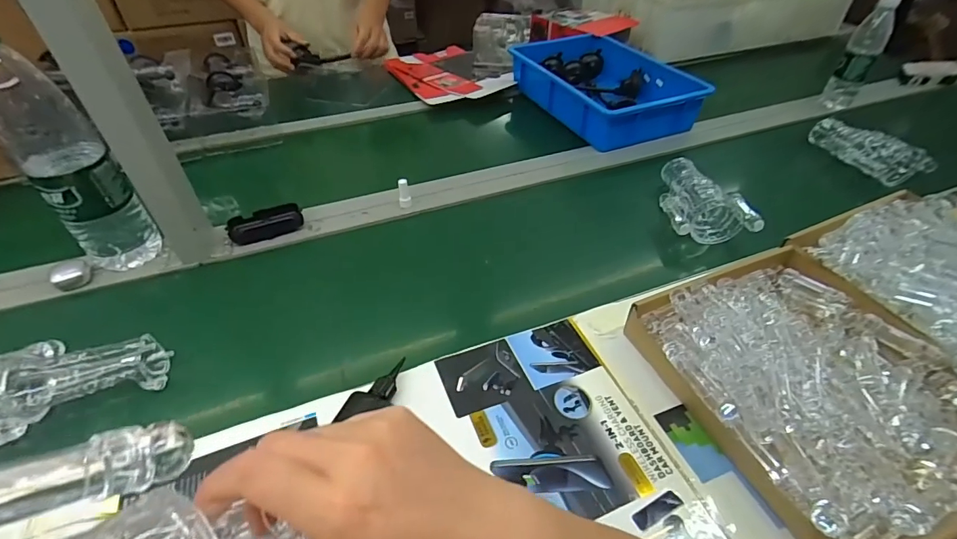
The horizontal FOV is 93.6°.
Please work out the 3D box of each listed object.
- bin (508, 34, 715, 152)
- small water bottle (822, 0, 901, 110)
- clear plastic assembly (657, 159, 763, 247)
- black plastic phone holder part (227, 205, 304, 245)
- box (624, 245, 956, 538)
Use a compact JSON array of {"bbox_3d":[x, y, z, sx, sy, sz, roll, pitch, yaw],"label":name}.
[{"bbox_3d":[0.283,-0.423,1.032,0.277,0.083,0.390,-17,47,-18],"label":"bin"},{"bbox_3d":[0.887,-0.491,1.049,0.068,0.239,0.064,28,50,26],"label":"small water bottle"},{"bbox_3d":[0.366,-0.124,0.755,0.121,0.057,0.193,1,44,1],"label":"clear plastic assembly"},{"bbox_3d":[-0.338,-0.074,0.719,0.106,0.028,0.056,-18,47,-19],"label":"black plastic phone holder part"},{"bbox_3d":[0.362,0.115,0.485,0.285,0.074,0.303,-16,46,-17],"label":"box"}]

